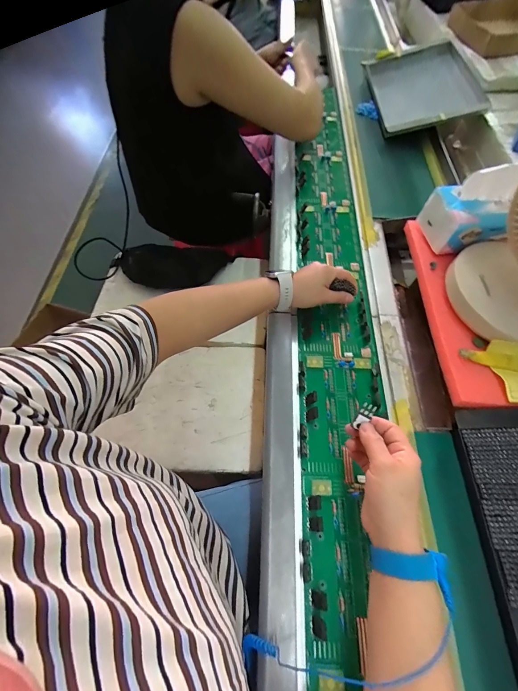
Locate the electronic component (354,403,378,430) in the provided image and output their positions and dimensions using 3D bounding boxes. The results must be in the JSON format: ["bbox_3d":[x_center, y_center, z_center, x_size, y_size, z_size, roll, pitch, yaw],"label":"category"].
[{"bbox_3d":[0.114,0.075,0.343,0.013,0.005,0.028,40,95,20],"label":"electronic component"}]

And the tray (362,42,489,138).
[{"bbox_3d":[0.426,-0.693,0.842,0.232,0.029,0.406,-6,57,15],"label":"tray"}]

